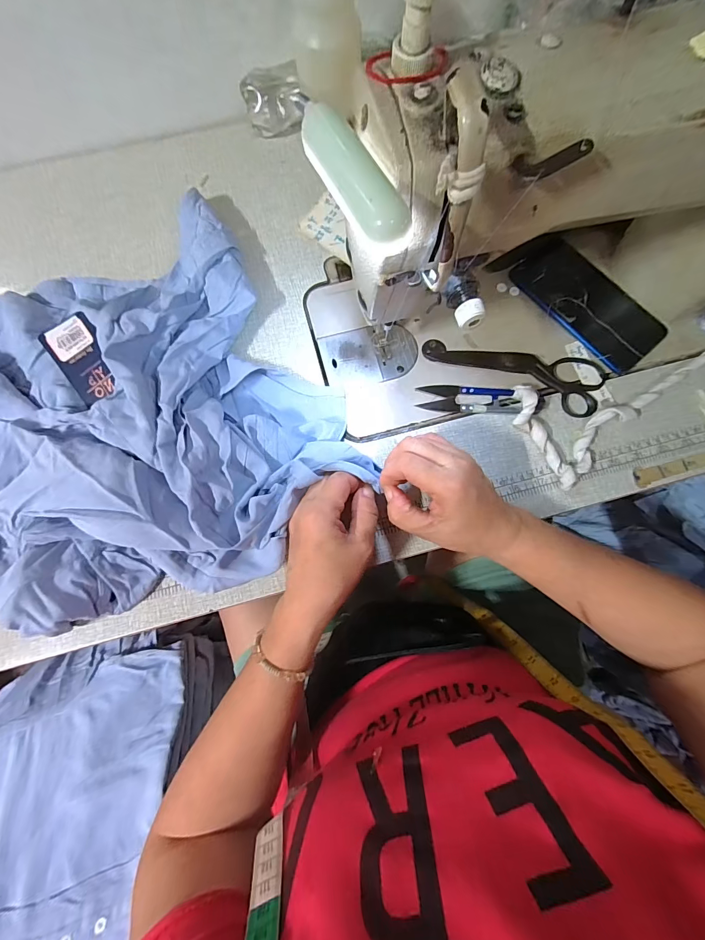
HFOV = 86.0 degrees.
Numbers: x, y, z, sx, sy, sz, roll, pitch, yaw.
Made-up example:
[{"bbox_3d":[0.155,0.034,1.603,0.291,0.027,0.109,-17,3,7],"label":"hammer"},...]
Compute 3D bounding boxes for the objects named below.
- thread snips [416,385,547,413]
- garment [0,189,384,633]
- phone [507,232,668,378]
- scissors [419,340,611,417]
[{"bbox_3d":[0.125,-0.069,0.366,0.119,0.014,0.026,5,78,1],"label":"thread snips"},{"bbox_3d":[-0.191,-0.057,0.340,0.321,0.058,0.349,-25,79,-5],"label":"garment"},{"bbox_3d":[0.246,-0.174,0.389,0.078,0.010,0.153,-40,80,-8],"label":"phone"},{"bbox_3d":[0.162,-0.109,0.378,0.174,0.007,0.061,23,79,5],"label":"scissors"}]

